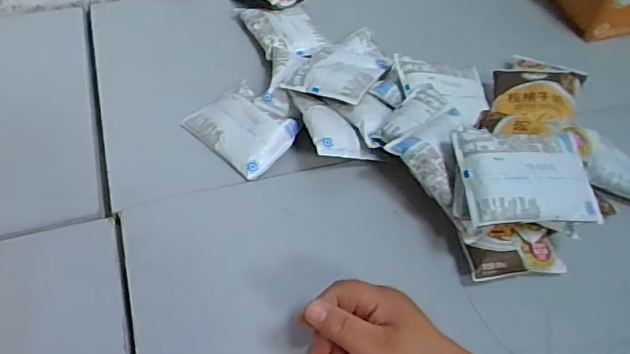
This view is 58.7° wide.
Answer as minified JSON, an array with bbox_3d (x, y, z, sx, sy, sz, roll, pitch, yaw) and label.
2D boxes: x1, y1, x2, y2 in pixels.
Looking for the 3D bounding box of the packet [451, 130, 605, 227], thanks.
[{"bbox_3d":[0.199,-0.005,0.528,0.125,0.032,0.101,-3,50,-6],"label":"packet"}]

